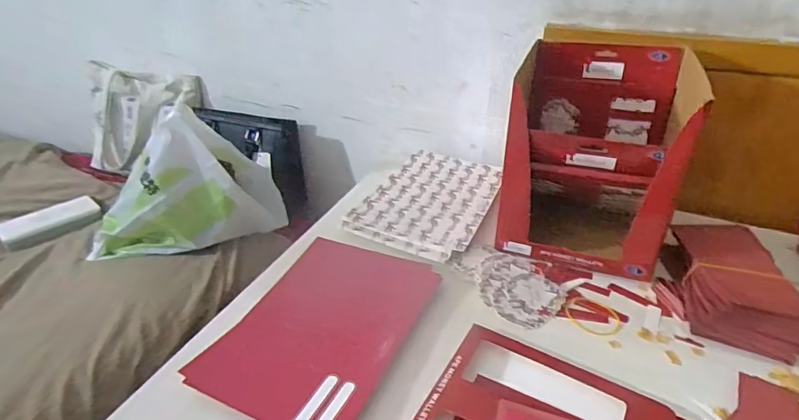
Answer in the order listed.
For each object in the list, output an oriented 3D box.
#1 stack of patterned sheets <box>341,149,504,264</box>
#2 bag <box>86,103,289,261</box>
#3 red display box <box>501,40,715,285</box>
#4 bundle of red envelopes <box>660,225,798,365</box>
[{"bbox_3d":[0.055,-0.020,0.771,0.180,0.026,0.277,14,33,22],"label":"stack of patterned sheets"},{"bbox_3d":[-0.385,-0.051,0.852,0.335,0.230,0.160,-15,33,-25],"label":"bag"},{"bbox_3d":[0.267,-0.079,0.670,0.207,0.238,0.236,11,32,19],"label":"red display box"},{"bbox_3d":[0.399,0.080,0.581,0.115,0.048,0.195,7,31,12],"label":"bundle of red envelopes"}]

